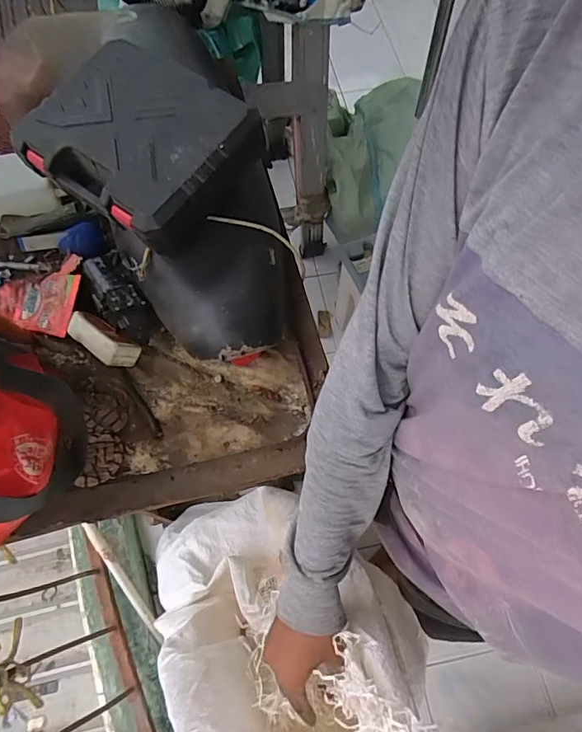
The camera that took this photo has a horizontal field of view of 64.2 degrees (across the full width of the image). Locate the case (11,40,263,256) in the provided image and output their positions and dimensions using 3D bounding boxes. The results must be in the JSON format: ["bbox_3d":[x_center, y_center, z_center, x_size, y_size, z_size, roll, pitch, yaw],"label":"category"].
[{"bbox_3d":[-0.218,-0.328,0.662,0.303,0.067,0.242,34,70,12],"label":"case"}]

